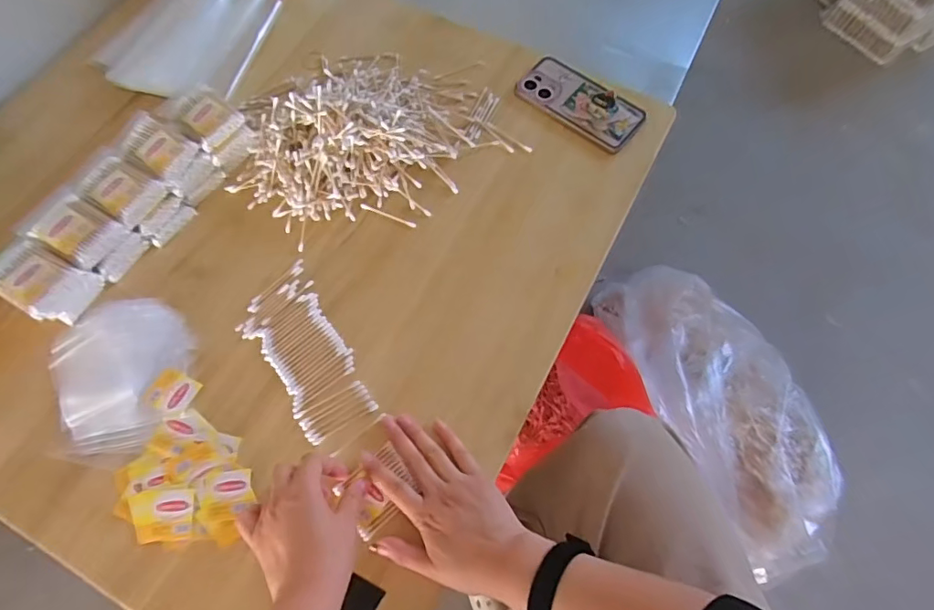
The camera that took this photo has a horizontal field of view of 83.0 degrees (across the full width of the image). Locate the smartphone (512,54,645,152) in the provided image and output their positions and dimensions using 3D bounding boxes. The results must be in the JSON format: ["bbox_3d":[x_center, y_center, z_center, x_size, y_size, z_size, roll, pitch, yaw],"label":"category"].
[{"bbox_3d":[0.146,-0.265,0.682,0.162,0.022,0.079,39,72,13],"label":"smartphone"}]

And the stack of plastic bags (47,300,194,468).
[{"bbox_3d":[-0.352,0.072,0.542,0.136,0.012,0.164,-20,70,-9],"label":"stack of plastic bags"}]

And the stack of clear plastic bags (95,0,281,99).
[{"bbox_3d":[-0.377,-0.368,0.710,0.186,0.038,0.205,15,68,5],"label":"stack of clear plastic bags"}]

